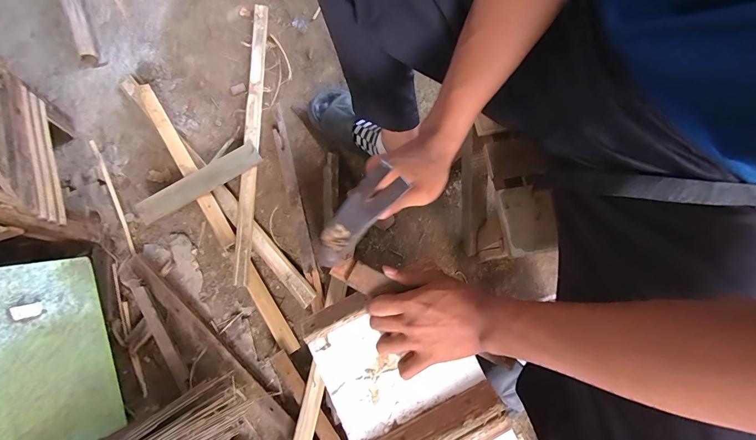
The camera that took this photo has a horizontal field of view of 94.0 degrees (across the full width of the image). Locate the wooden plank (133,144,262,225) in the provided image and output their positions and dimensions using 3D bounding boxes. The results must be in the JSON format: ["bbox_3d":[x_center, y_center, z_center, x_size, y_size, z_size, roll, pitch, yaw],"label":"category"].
[{"bbox_3d":[-0.368,-0.079,0.733,0.256,0.011,0.049,-34,103,-13],"label":"wooden plank"}]

